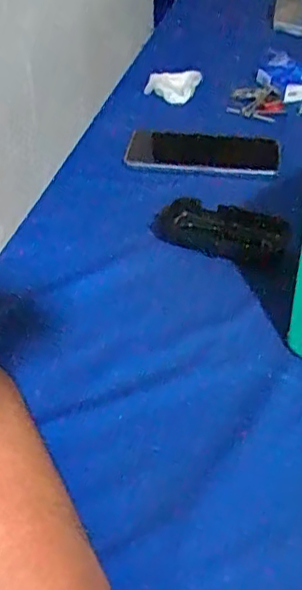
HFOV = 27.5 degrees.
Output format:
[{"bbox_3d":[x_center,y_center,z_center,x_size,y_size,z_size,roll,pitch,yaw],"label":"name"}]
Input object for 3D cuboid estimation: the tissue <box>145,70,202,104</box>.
[{"bbox_3d":[0.029,-0.268,0.784,0.049,0.034,0.062,-28,47,-29],"label":"tissue"}]

